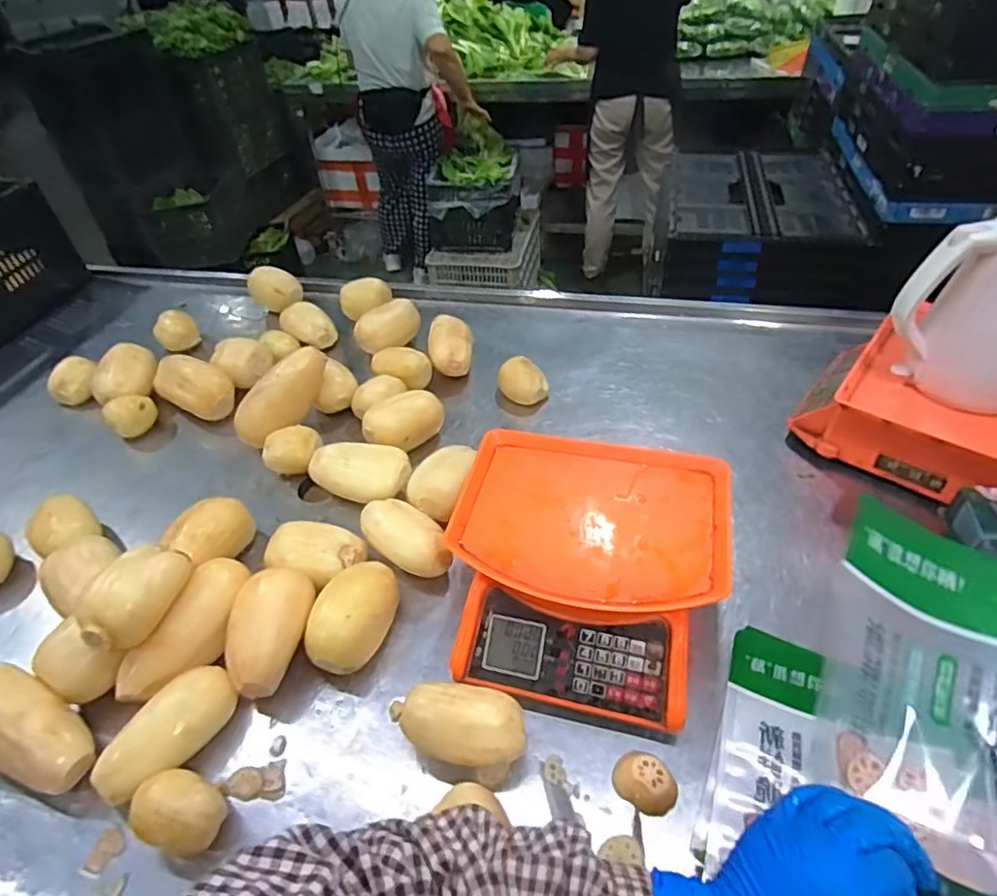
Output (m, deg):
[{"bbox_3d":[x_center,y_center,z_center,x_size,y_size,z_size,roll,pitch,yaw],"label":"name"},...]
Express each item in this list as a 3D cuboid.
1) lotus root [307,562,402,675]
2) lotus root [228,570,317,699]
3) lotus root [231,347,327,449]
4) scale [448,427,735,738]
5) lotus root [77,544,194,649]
[{"bbox_3d":[-0.158,0.191,0.660,0.073,0.081,0.122,11,46,16],"label":"lotus root"},{"bbox_3d":[-0.251,0.198,0.641,0.083,0.068,0.130,14,62,7],"label":"lotus root"},{"bbox_3d":[-0.328,-0.077,0.900,0.176,0.072,0.065,-47,52,0],"label":"lotus root"},{"bbox_3d":[0.095,0.130,0.660,0.282,0.120,0.286,8,45,13],"label":"scale"},{"bbox_3d":[-0.379,0.151,0.609,0.061,0.060,0.106,16,47,20],"label":"lotus root"}]

